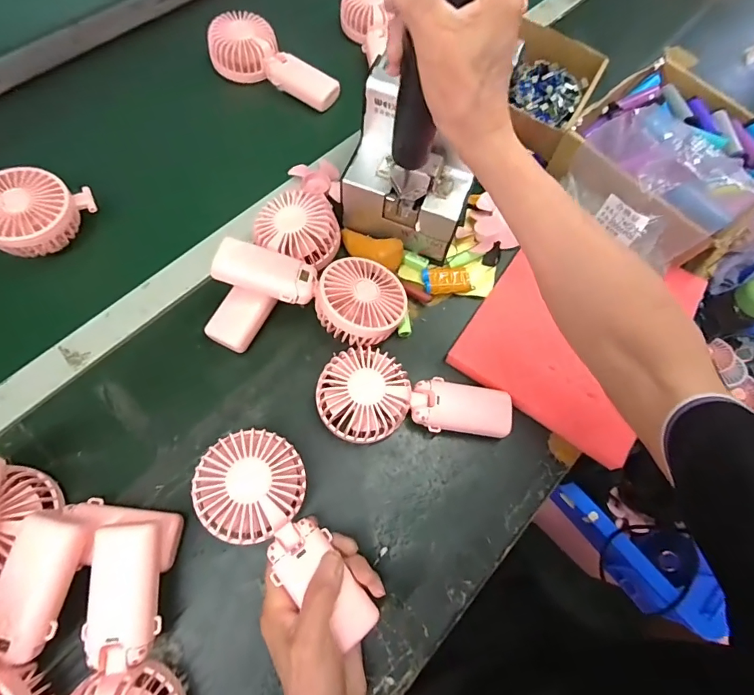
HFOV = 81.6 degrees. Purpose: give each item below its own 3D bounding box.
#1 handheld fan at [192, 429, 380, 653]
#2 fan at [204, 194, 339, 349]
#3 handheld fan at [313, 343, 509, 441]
[{"bbox_3d":[-0.071,0.146,0.343,0.078,0.034,0.174,-37,82,-14],"label":"handheld fan"},{"bbox_3d":[-0.107,-0.086,0.455,0.087,0.045,0.196,29,69,8],"label":"fan"},{"bbox_3d":[0.033,0.059,0.412,0.184,0.043,0.086,17,67,3],"label":"handheld fan"}]

